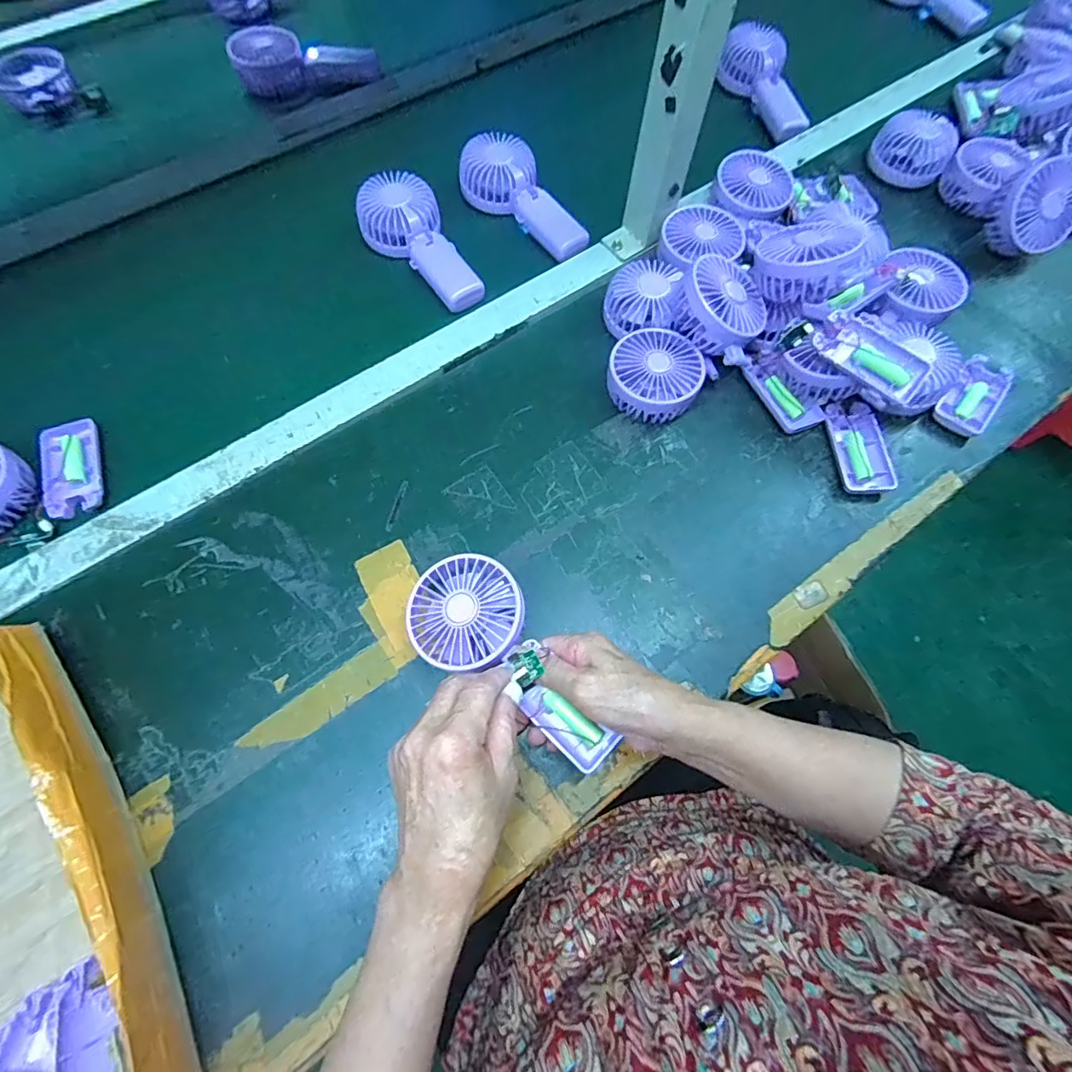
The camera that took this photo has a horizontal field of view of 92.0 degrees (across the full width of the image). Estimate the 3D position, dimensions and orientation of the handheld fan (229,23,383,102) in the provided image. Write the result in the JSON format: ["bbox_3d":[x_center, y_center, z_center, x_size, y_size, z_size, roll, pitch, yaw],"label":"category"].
[{"bbox_3d":[-0.300,-0.623,0.681,0.177,0.052,0.068,-8,69,-4],"label":"handheld fan"}]

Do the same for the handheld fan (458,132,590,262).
[{"bbox_3d":[-0.017,-0.380,0.582,0.075,0.048,0.176,-34,71,-14],"label":"handheld fan"}]

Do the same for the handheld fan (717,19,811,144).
[{"bbox_3d":[0.306,-0.598,0.689,0.078,0.039,0.178,-20,82,-9],"label":"handheld fan"}]

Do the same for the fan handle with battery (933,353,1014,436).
[{"bbox_3d":[0.428,-0.140,0.504,0.045,0.018,0.099,38,71,14],"label":"fan handle with battery"}]

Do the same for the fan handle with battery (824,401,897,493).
[{"bbox_3d":[0.300,-0.080,0.479,0.048,0.017,0.090,-1,66,-1],"label":"fan handle with battery"}]

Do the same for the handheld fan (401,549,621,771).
[{"bbox_3d":[-0.021,0.091,0.372,0.080,0.034,0.181,-39,76,-16],"label":"handheld fan"}]

